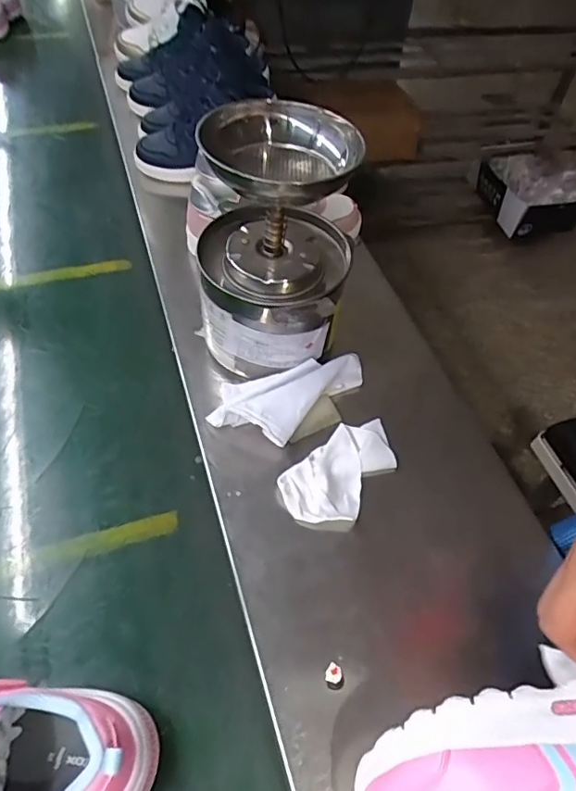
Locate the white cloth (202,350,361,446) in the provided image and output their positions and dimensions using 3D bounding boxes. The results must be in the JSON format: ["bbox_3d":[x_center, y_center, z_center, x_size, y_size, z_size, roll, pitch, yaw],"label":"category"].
[{"bbox_3d":[-0.001,-0.011,0.515,0.157,0.035,0.089,-37,64,-28],"label":"white cloth"}]

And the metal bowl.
[{"bbox_3d":[-0.005,-0.179,0.416,0.105,0.064,0.120,22,54,11],"label":"metal bowl"}]

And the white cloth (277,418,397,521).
[{"bbox_3d":[0.049,0.067,0.474,0.063,0.015,0.120,37,59,21],"label":"white cloth"}]

